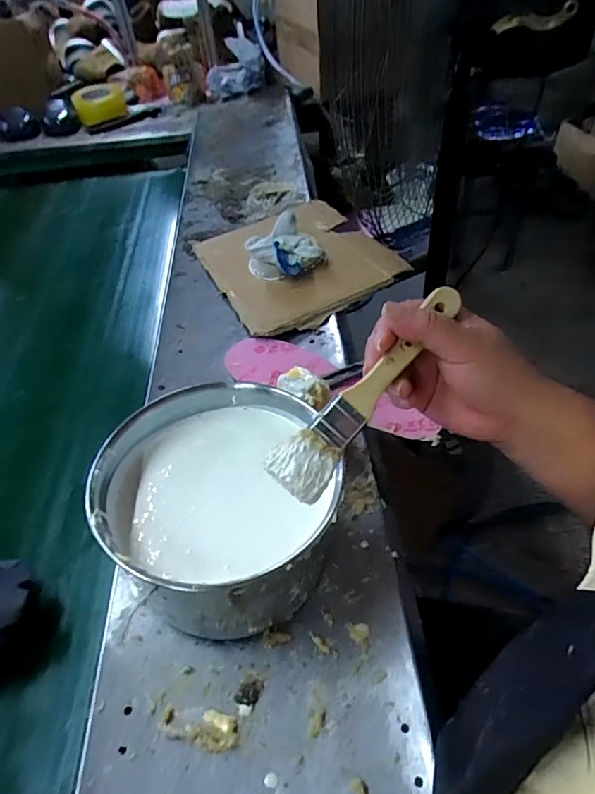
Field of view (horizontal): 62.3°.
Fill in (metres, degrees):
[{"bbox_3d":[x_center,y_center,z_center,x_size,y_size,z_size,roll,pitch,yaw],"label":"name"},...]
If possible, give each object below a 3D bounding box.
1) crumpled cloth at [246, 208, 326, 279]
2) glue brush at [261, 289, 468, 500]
[{"bbox_3d":[-0.008,-0.211,0.687,0.091,0.052,0.117,23,53,24],"label":"crumpled cloth"},{"bbox_3d":[0.045,-0.008,0.295,0.031,0.015,0.161,34,74,31],"label":"glue brush"}]

